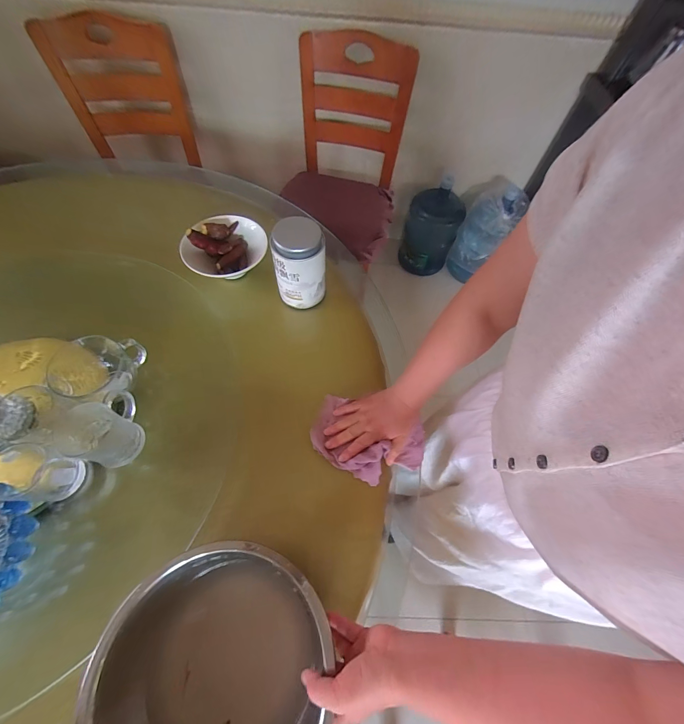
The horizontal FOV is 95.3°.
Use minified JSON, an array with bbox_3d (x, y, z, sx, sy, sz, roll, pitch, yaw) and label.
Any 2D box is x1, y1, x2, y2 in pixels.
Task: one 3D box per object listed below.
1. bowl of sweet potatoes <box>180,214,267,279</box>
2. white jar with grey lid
[{"bbox_3d":[-0.254,-0.244,0.691,0.168,0.072,0.177,1,63,-2],"label":"bowl of sweet potatoes"},{"bbox_3d":[-0.087,-0.197,0.636,0.102,0.157,0.090,-6,63,-6],"label":"white jar with grey lid"}]

